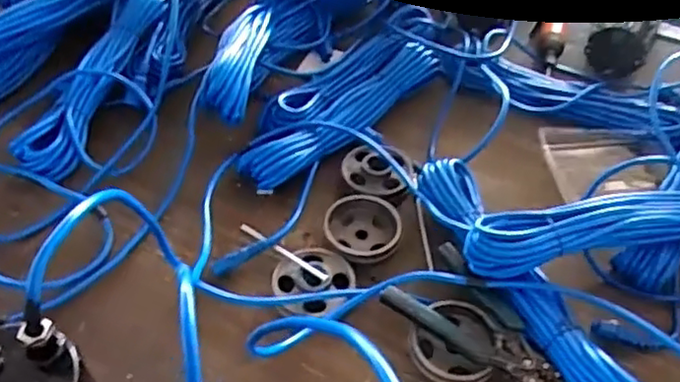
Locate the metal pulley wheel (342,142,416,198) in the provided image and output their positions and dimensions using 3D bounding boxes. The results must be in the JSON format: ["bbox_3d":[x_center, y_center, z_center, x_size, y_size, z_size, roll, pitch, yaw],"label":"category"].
[{"bbox_3d":[0.050,-0.030,0.835,0.091,0.024,0.088,1,46,-1],"label":"metal pulley wheel"}]

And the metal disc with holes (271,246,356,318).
[{"bbox_3d":[-0.032,0.097,0.706,0.084,0.025,0.101,19,49,15],"label":"metal disc with holes"}]

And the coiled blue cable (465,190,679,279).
[{"bbox_3d":[0.305,0.042,0.724,0.353,0.060,0.074,-6,47,-8],"label":"coiled blue cable"}]

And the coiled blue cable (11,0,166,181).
[{"bbox_3d":[-0.336,-0.169,0.912,0.085,0.043,0.350,9,47,6],"label":"coiled blue cable"}]

